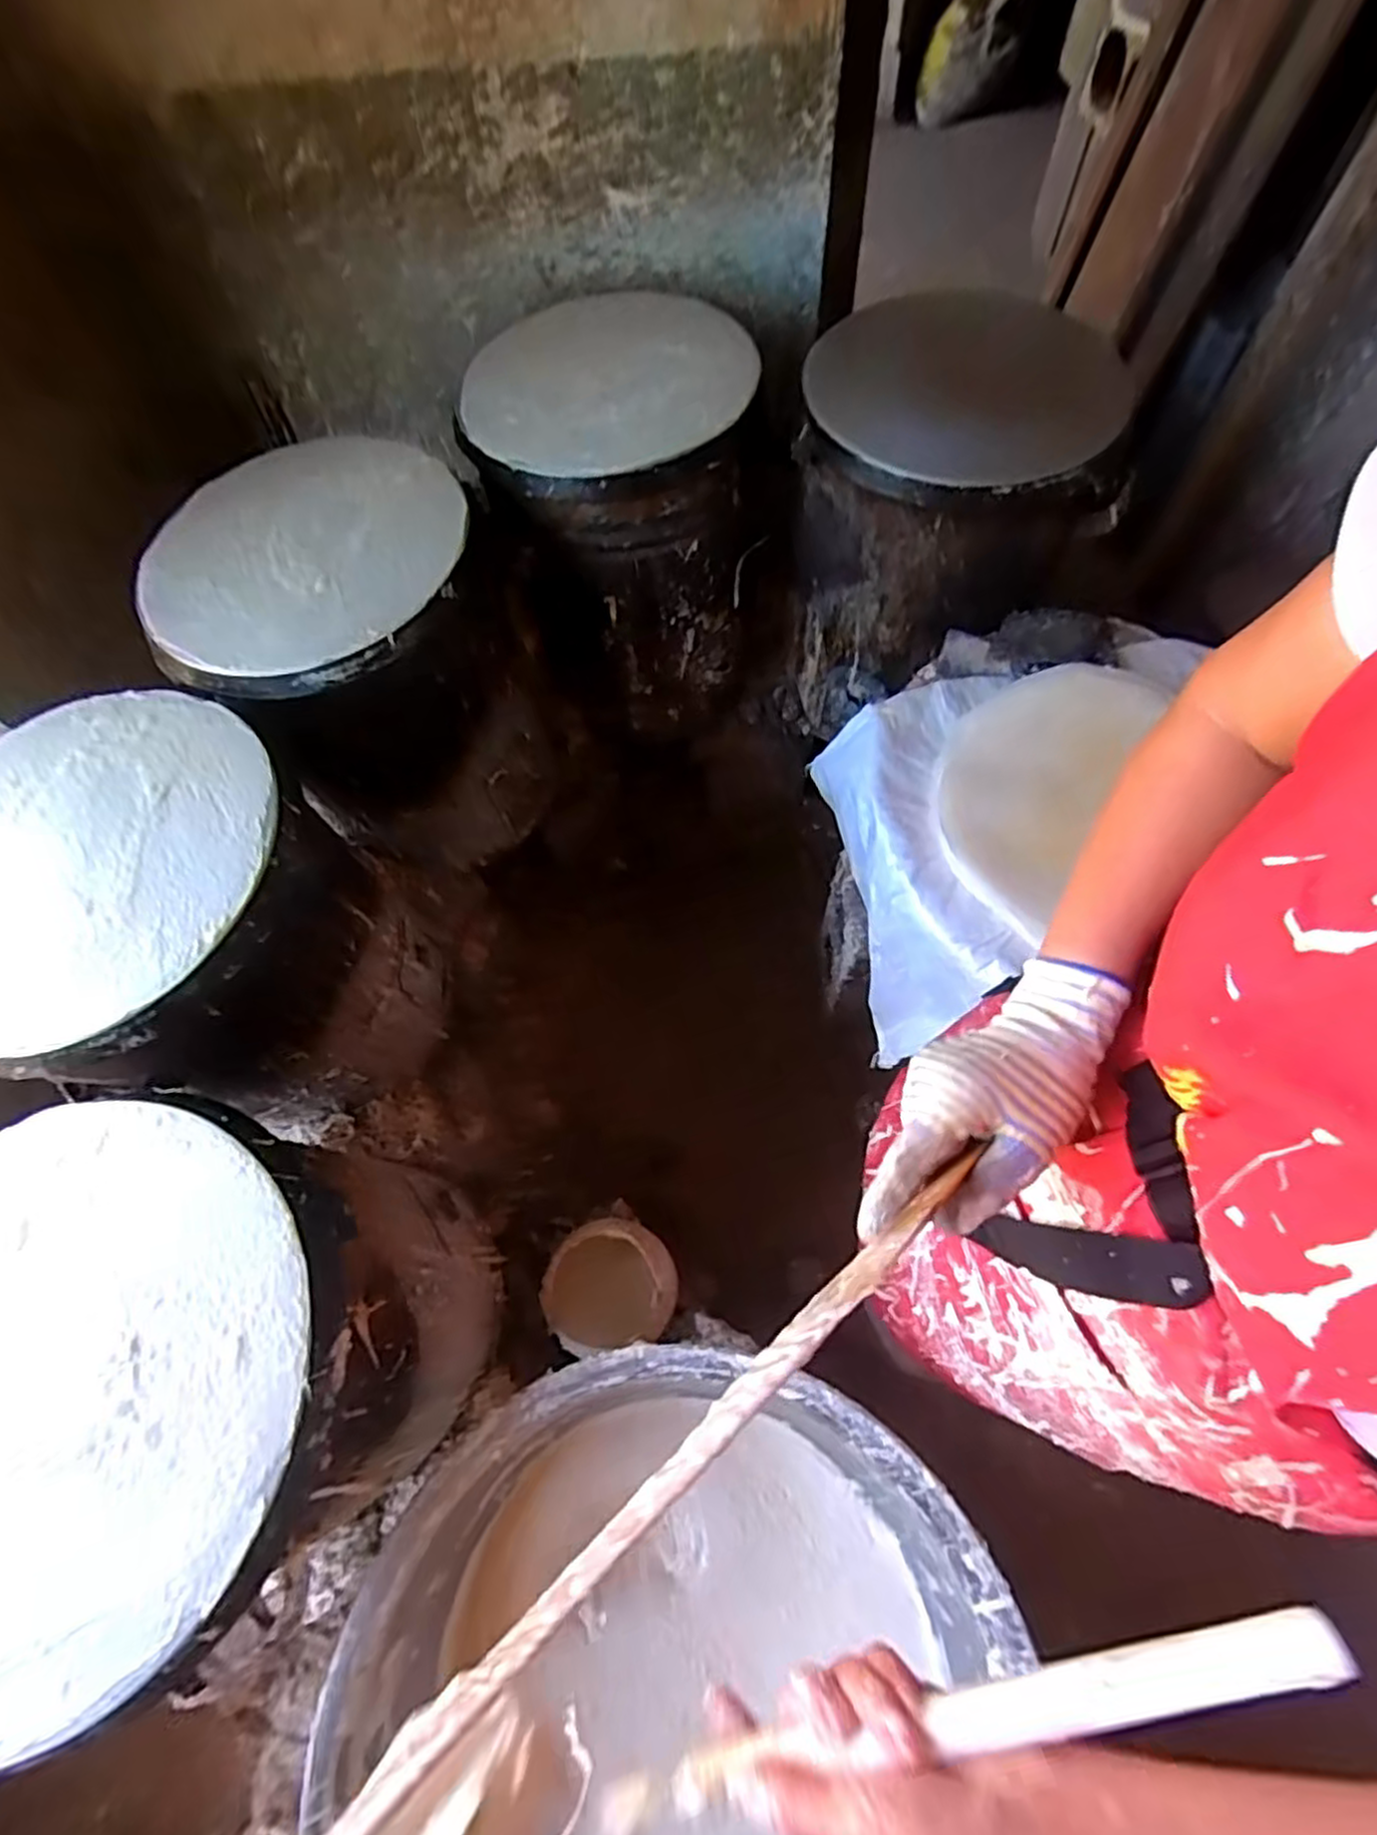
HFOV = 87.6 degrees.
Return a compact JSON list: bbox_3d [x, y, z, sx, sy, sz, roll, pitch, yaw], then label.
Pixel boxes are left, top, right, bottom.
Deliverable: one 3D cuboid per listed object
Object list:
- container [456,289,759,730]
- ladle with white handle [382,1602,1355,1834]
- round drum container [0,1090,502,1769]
[{"bbox_3d":[-0.087,-0.558,1.043,0.349,0.435,0.371,-1,64,3],"label":"container"},{"bbox_3d":[0.055,0.350,0.301,0.402,0.090,0.060,-18,64,2],"label":"ladle with white handle"},{"bbox_3d":[-0.413,0.391,0.643,0.346,0.382,0.355,-1,64,3],"label":"round drum container"}]

